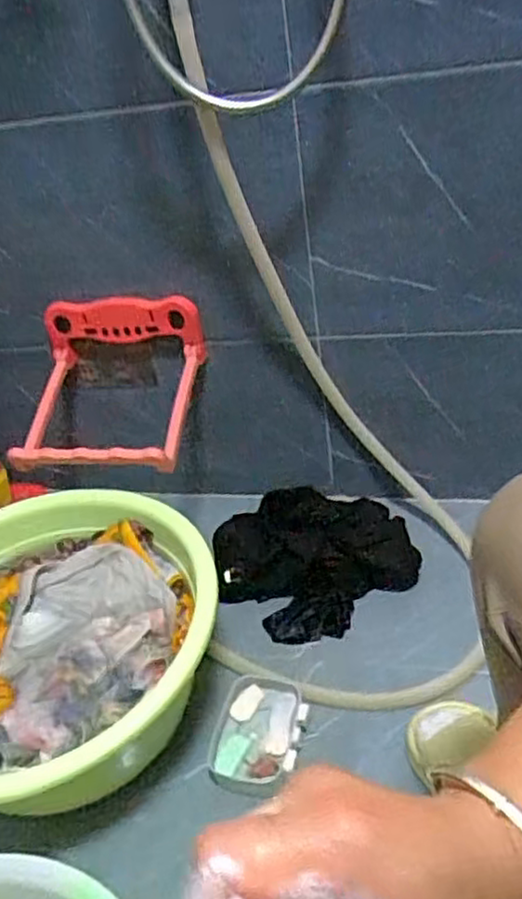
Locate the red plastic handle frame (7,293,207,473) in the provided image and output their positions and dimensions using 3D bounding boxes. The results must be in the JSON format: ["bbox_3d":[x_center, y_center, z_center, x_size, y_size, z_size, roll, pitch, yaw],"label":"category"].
[{"bbox_3d":[-0.217,-0.089,0.921,0.247,0.138,0.214,-1,36,12],"label":"red plastic handle frame"}]

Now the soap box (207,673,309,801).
[{"bbox_3d":[-0.003,0.311,0.775,0.099,0.025,0.131,3,37,17],"label":"soap box"}]

